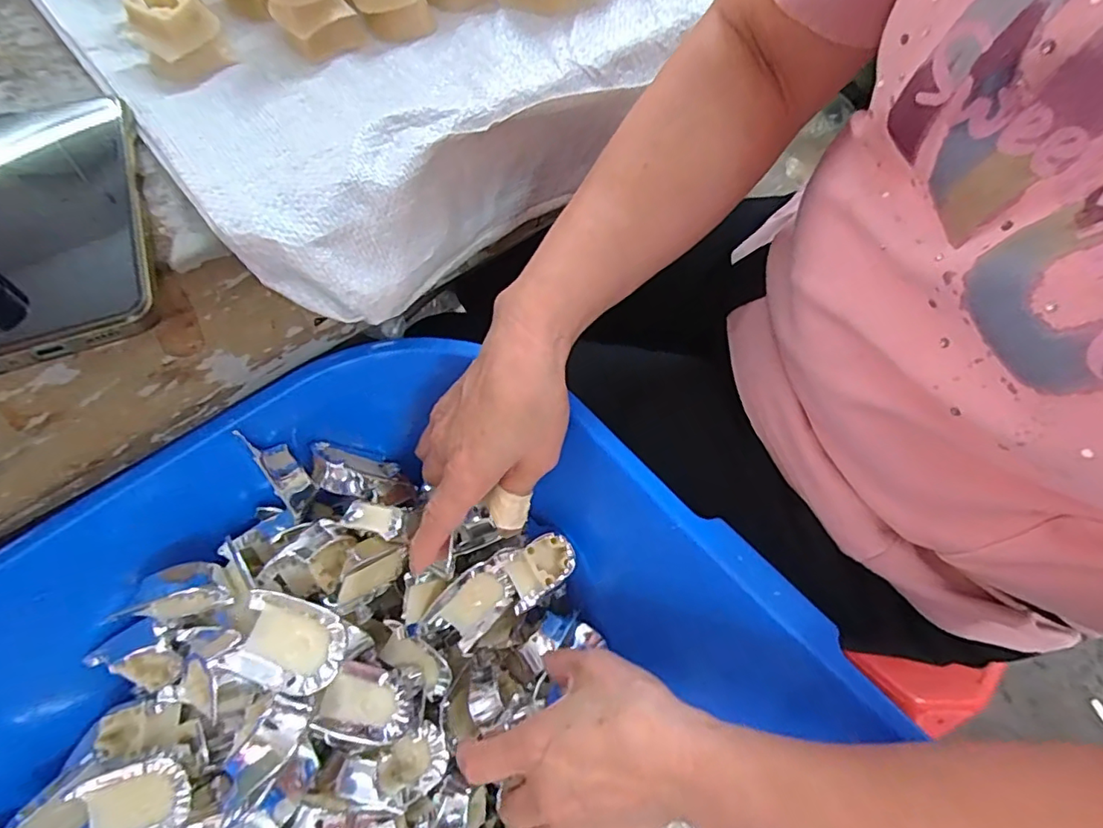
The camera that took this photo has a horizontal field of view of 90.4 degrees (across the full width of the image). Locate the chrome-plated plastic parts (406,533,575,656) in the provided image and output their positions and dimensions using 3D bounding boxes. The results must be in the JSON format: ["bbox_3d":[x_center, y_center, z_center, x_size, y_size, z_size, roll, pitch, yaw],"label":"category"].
[{"bbox_3d":[-0.033,0.110,0.338,0.102,0.030,0.035,-31,66,0],"label":"chrome-plated plastic parts"}]

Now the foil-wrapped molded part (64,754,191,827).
[{"bbox_3d":[-0.214,0.201,0.281,0.051,0.018,0.039,-20,64,-13],"label":"foil-wrapped molded part"}]

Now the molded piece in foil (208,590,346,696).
[{"bbox_3d":[-0.130,0.116,0.275,0.054,0.018,0.039,20,62,8],"label":"molded piece in foil"}]

